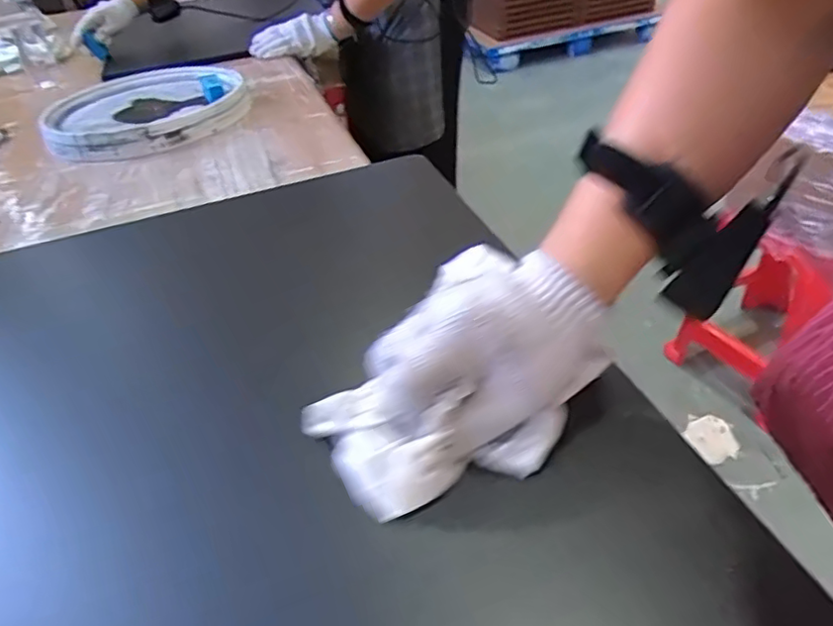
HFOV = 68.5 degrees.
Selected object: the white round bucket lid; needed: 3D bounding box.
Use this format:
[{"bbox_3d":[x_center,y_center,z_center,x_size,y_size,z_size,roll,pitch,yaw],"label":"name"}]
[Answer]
[{"bbox_3d":[-0.411,-0.320,0.943,0.297,0.034,0.340,-15,38,-9],"label":"white round bucket lid"}]

